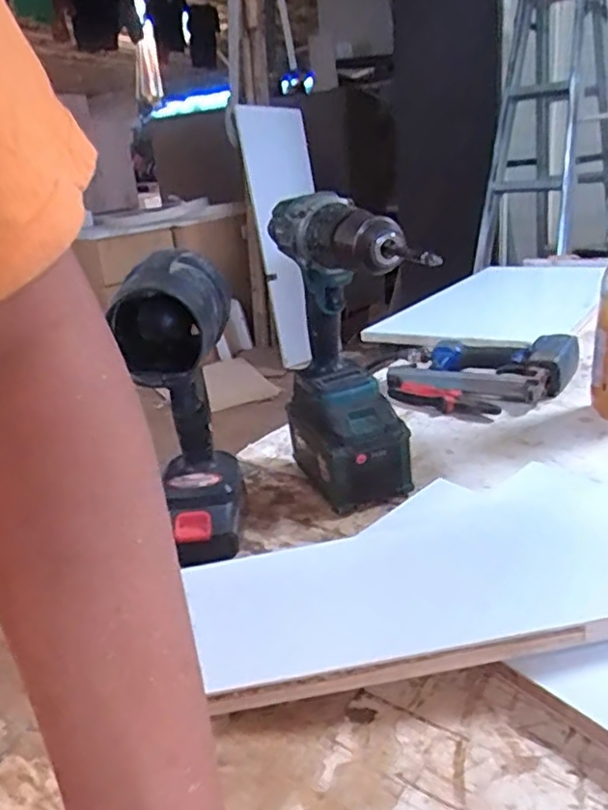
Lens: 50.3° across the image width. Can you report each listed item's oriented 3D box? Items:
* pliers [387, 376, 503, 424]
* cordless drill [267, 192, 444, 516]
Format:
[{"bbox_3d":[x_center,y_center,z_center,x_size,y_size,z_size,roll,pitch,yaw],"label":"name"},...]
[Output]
[{"bbox_3d":[0.173,-0.007,0.847,0.164,0.031,0.041,12,26,38],"label":"pliers"},{"bbox_3d":[0.043,-0.034,0.586,0.091,0.285,0.196,-8,20,-10],"label":"cordless drill"}]

